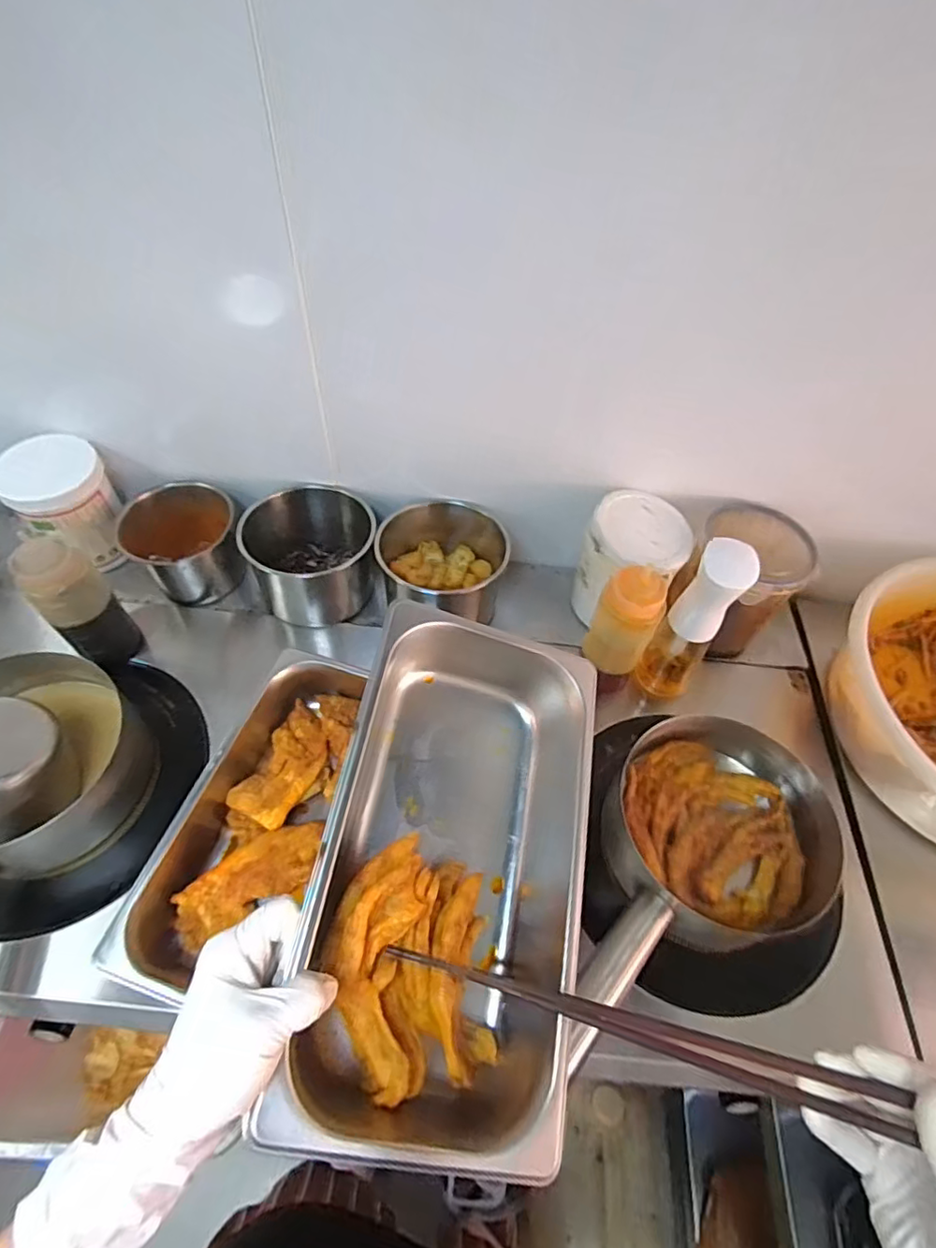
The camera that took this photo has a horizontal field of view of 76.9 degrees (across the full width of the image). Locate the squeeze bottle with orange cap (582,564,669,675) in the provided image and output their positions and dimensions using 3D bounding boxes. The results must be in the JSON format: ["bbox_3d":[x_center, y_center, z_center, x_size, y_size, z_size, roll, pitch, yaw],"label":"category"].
[{"bbox_3d":[0.174,-0.012,0.644,0.067,0.132,0.073,2,55,-3],"label":"squeeze bottle with orange cap"}]

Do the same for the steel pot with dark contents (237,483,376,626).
[{"bbox_3d":[-0.194,-0.086,0.745,0.154,0.138,0.122,-3,56,-6],"label":"steel pot with dark contents"}]

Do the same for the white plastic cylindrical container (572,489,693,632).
[{"bbox_3d":[0.190,-0.060,0.715,0.116,0.152,0.132,14,56,6],"label":"white plastic cylindrical container"}]

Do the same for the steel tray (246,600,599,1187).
[{"bbox_3d":[-0.011,0.154,0.406,0.182,0.077,0.324,21,52,-12],"label":"steel tray"}]

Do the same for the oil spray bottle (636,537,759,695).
[{"bbox_3d":[0.242,0.003,0.634,0.061,0.233,0.046,31,59,16],"label":"oil spray bottle"}]

